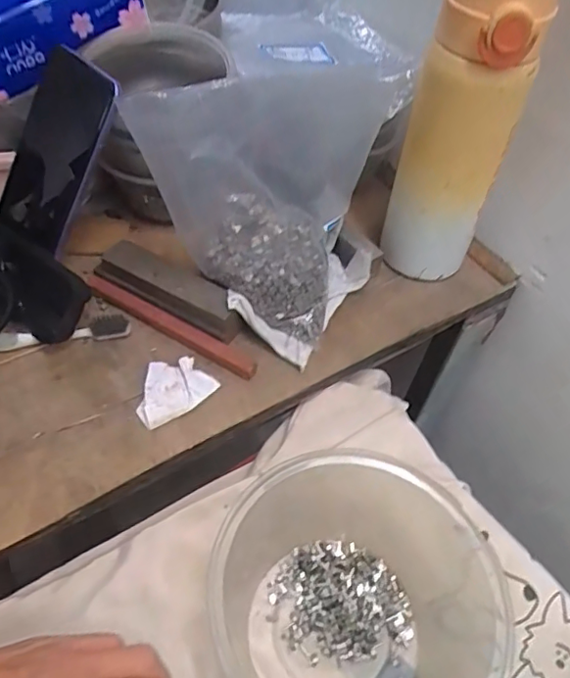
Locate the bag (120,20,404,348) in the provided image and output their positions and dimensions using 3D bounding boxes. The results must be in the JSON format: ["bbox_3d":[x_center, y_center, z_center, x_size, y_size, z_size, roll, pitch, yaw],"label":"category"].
[{"bbox_3d":[-0.005,-0.112,0.387,0.126,0.156,0.147,18,53,10],"label":"bag"}]

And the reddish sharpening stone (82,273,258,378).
[{"bbox_3d":[-0.086,-0.013,0.393,0.150,0.010,0.014,27,54,16],"label":"reddish sharpening stone"}]

